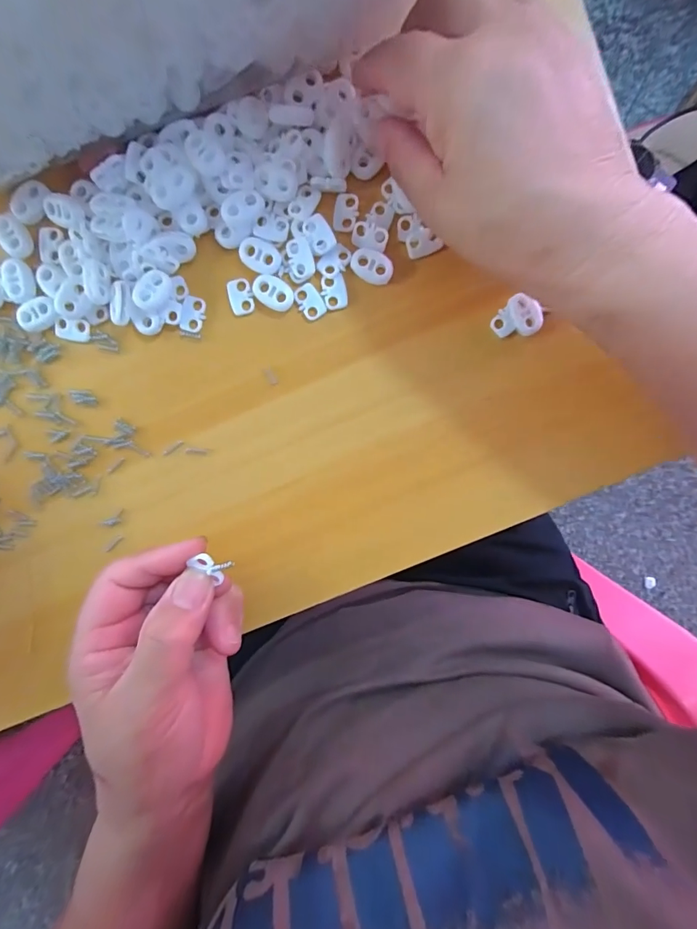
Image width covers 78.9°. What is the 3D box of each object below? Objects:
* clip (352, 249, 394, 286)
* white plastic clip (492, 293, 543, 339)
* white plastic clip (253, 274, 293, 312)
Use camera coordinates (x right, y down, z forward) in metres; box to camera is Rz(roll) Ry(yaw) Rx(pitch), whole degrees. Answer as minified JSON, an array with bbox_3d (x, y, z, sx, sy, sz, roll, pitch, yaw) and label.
[{"bbox_3d":[0.012,-0.103,0.220,0.022,0.004,0.016,13,97,-1],"label":"clip"},{"bbox_3d":[0.089,-0.078,0.223,0.025,0.006,0.020,-4,97,1],"label":"white plastic clip"},{"bbox_3d":[-0.040,-0.091,0.223,0.022,0.005,0.015,35,96,-3],"label":"white plastic clip"}]

